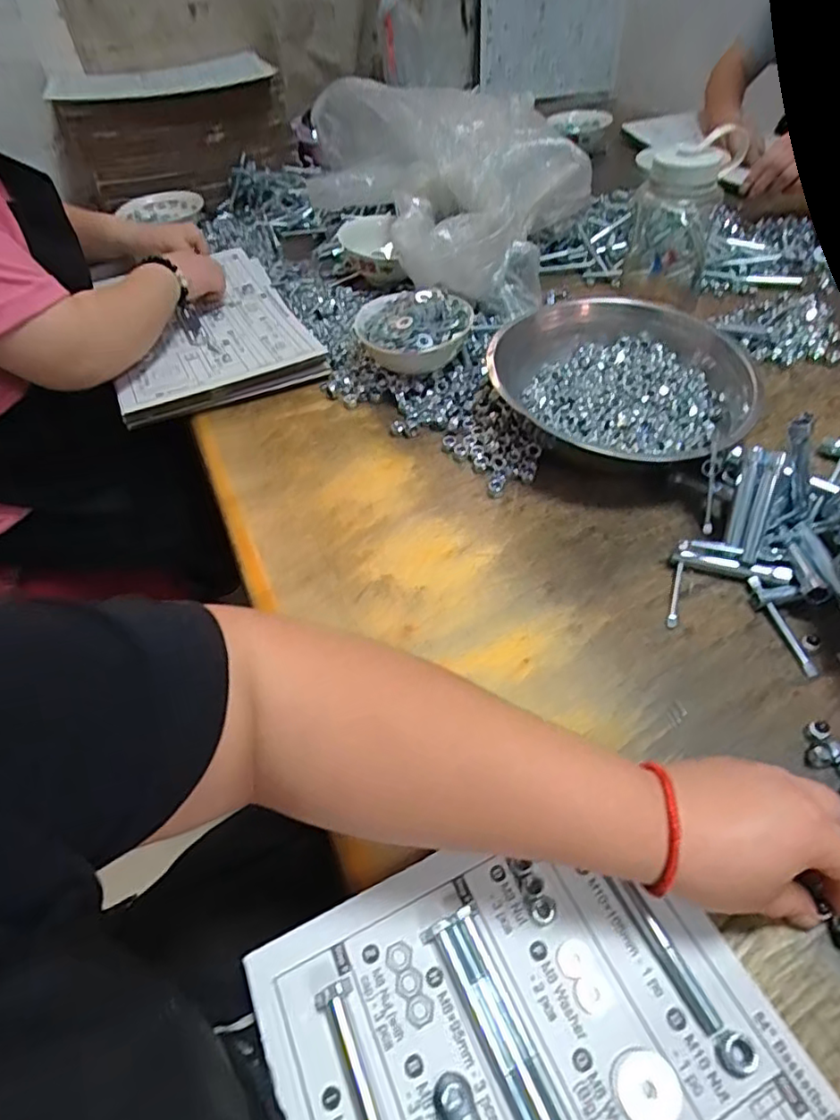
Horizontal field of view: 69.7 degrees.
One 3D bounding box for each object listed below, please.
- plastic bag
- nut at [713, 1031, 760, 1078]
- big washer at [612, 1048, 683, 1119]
[{"bbox_3d":[0.038,-0.588,0.925,0.318,0.169,0.568,-20,50,-12],"label":"plastic bag"},{"bbox_3d":[0.155,0.241,0.294,0.020,0.007,0.017,-1,49,4],"label":"nut"},{"bbox_3d":[0.110,0.254,0.289,0.031,0.004,0.029,-3,49,3],"label":"big washer"}]

